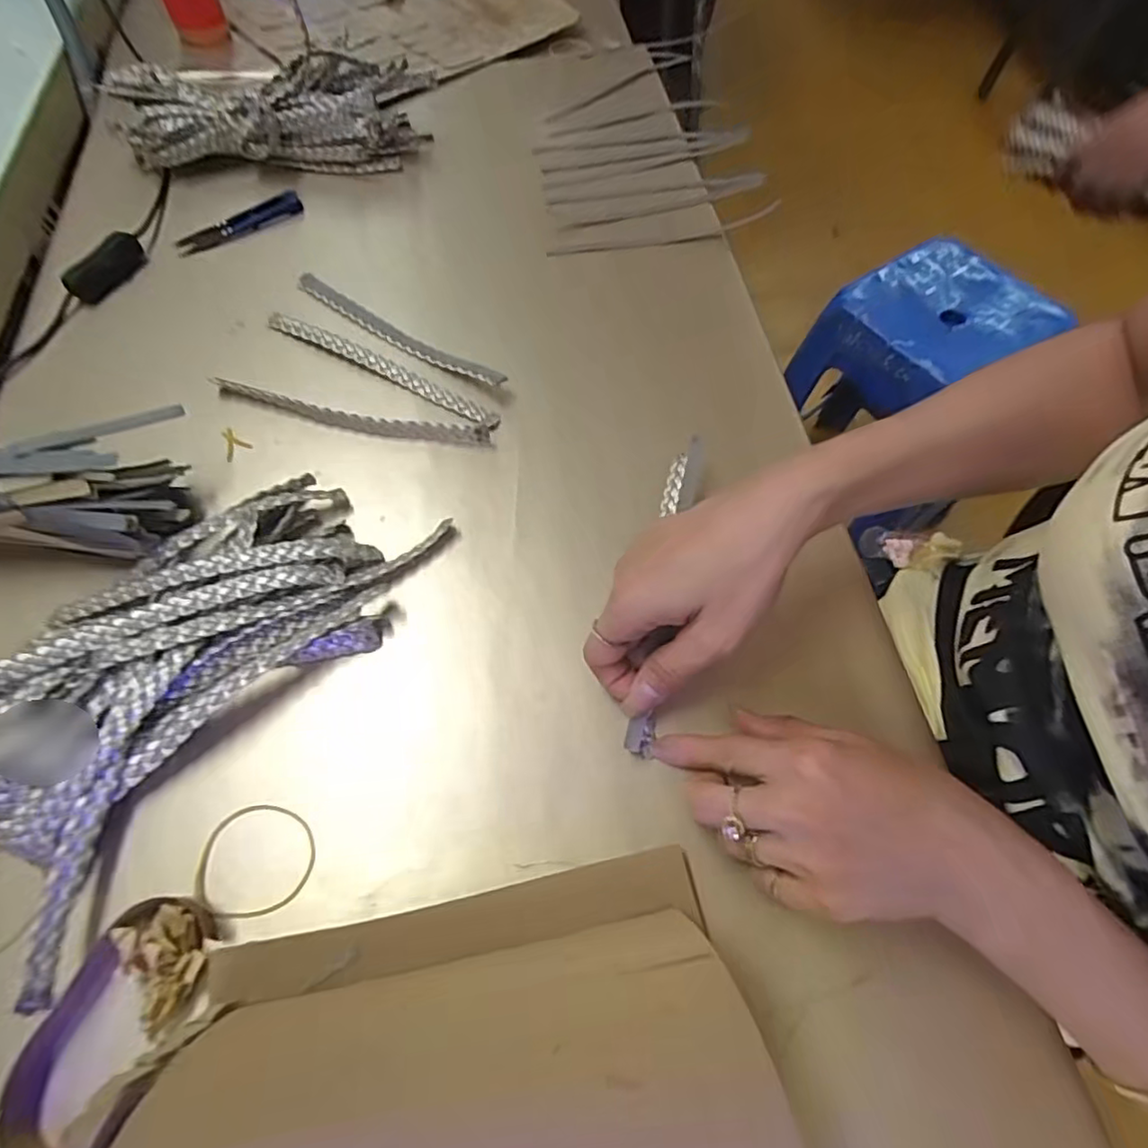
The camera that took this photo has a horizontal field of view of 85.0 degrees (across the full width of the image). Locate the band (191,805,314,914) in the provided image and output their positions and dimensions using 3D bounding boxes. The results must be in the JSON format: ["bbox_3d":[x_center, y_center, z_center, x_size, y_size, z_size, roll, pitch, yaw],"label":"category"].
[{"bbox_3d":[-0.147,0.131,0.290,0.052,0.004,0.047,-2,62,-3],"label":"band"}]

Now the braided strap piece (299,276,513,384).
[{"bbox_3d":[-0.127,-0.171,0.439,0.185,0.015,0.015,33,66,14],"label":"braided strap piece"}]

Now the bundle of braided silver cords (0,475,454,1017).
[{"bbox_3d":[-0.198,0.037,0.323,0.137,0.031,0.246,33,66,15],"label":"bundle of braided silver cords"}]

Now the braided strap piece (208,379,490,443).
[{"bbox_3d":[-0.147,-0.103,0.407,0.185,0.013,0.015,12,63,5],"label":"braided strap piece"}]

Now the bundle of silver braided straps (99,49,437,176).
[{"bbox_3d":[-0.244,-0.382,0.526,0.251,0.060,0.097,-17,64,-10],"label":"bundle of silver braided straps"}]

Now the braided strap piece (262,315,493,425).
[{"bbox_3d":[-0.135,-0.144,0.426,0.183,0.006,0.013,26,65,11],"label":"braided strap piece"}]

